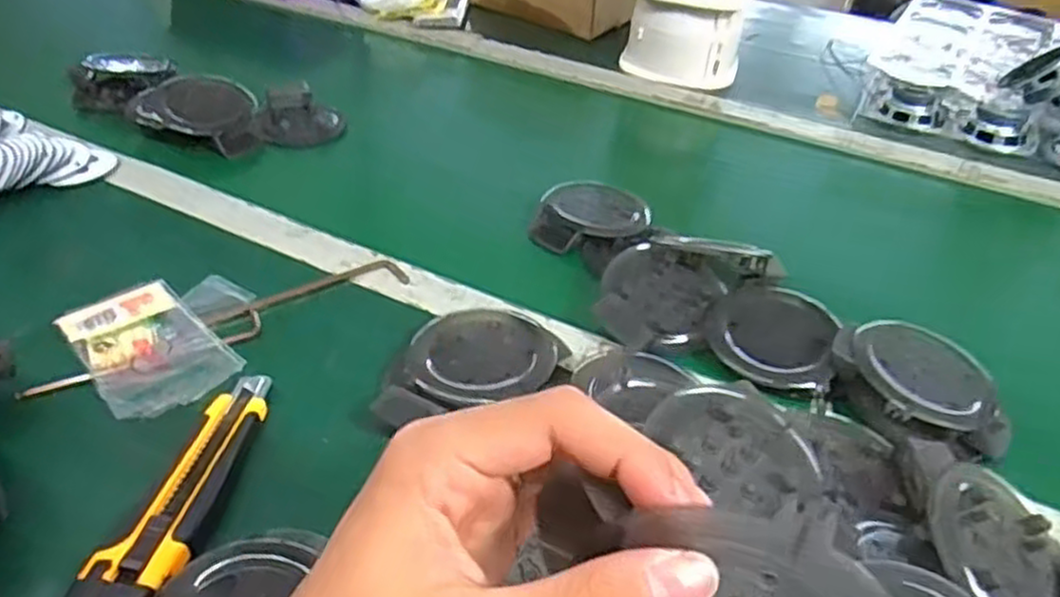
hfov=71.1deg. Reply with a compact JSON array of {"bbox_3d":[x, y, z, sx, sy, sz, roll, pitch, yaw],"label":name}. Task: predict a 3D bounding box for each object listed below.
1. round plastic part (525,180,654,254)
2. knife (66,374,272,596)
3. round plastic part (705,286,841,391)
[{"bbox_3d":[0.051,-0.064,0.620,0.089,0.034,0.089,3,39,-2],"label":"round plastic part"},{"bbox_3d":[-0.170,0.096,0.377,0.041,0.017,0.159,11,41,7],"label":"knife"},{"bbox_3d":[0.162,0.023,0.498,0.080,0.022,0.080,3,39,-2],"label":"round plastic part"}]

